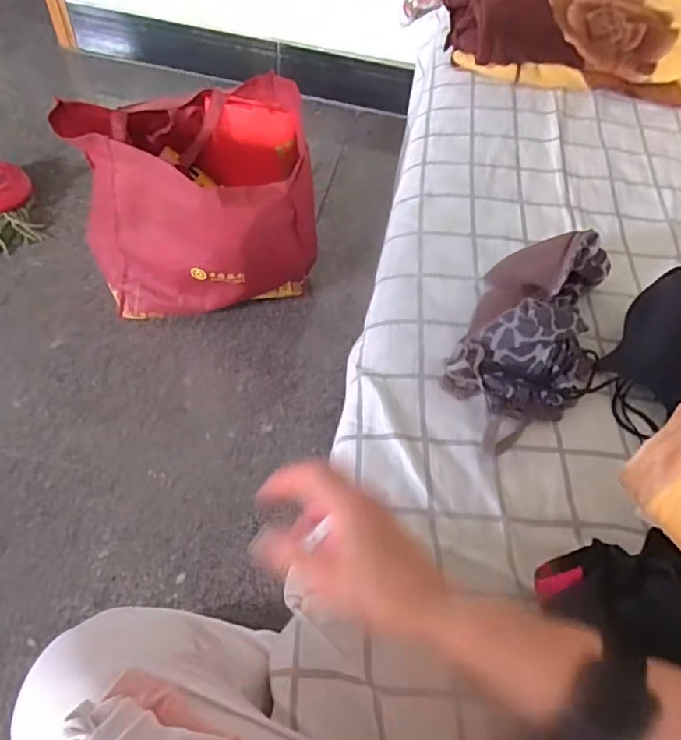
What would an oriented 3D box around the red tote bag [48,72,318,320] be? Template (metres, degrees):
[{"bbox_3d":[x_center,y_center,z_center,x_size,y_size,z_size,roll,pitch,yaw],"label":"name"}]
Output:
[{"bbox_3d":[-0.259,-0.279,1.012,0.419,0.330,0.301,-6,56,-10],"label":"red tote bag"}]

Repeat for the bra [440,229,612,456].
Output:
[{"bbox_3d":[0.196,-0.035,0.559,0.136,0.075,0.253,23,57,10],"label":"bra"}]

